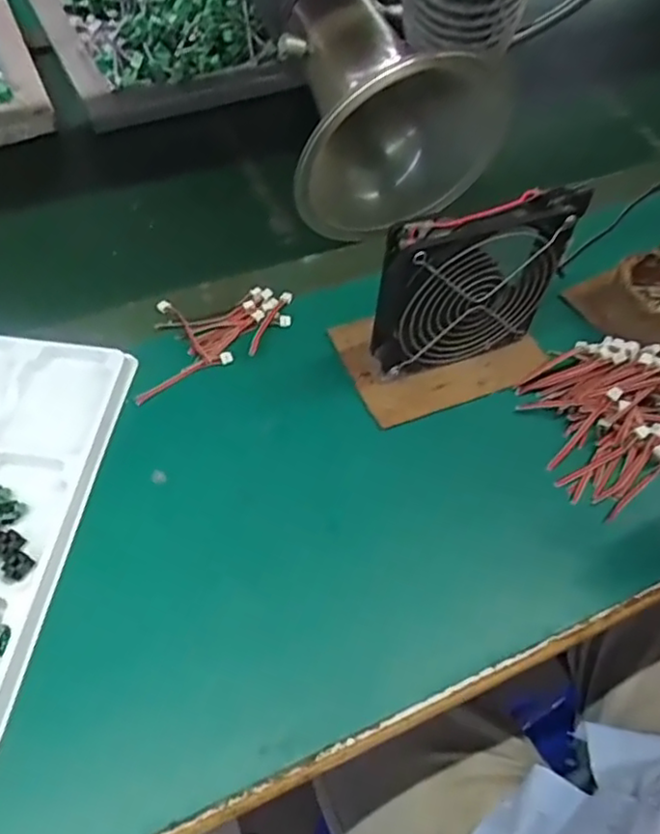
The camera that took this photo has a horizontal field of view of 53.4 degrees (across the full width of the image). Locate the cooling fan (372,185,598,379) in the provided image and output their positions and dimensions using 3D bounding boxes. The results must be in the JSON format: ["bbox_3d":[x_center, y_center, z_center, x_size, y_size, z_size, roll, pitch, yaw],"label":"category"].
[{"bbox_3d":[0.095,-0.087,0.443,0.126,0.126,0.031,-16,58,-14],"label":"cooling fan"}]

